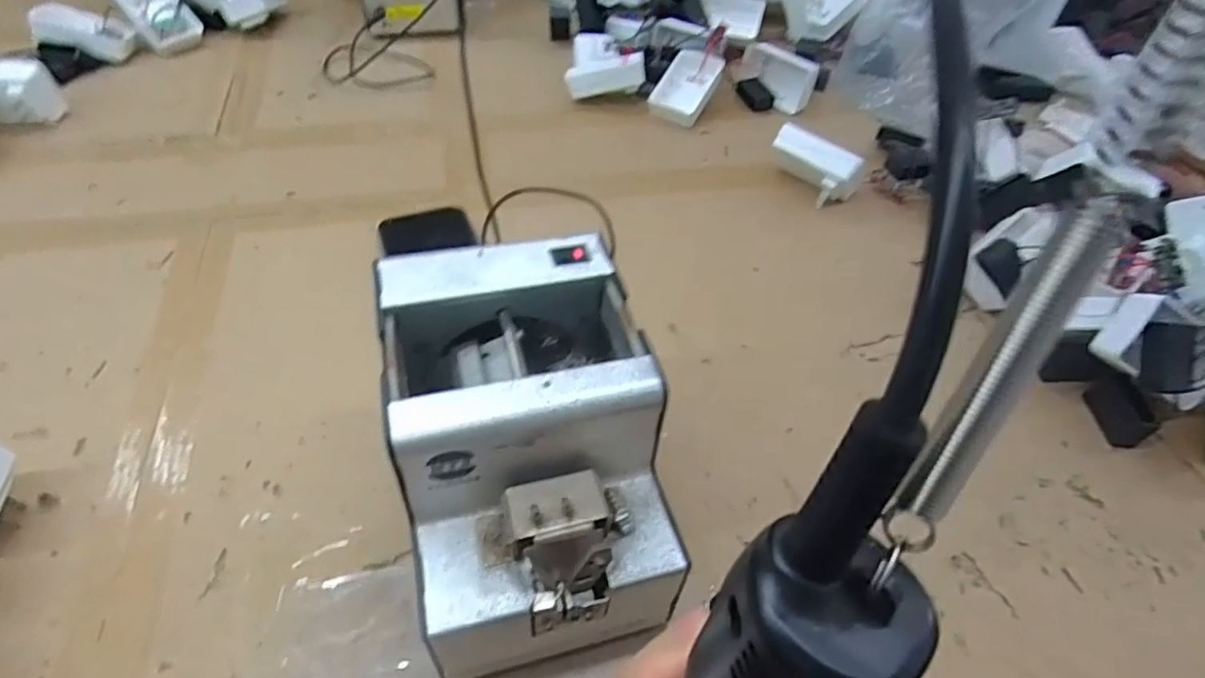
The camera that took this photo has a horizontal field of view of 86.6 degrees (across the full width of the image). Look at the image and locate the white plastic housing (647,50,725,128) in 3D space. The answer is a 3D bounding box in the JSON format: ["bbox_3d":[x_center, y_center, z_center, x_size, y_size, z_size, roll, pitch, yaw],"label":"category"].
[{"bbox_3d":[0.098,-0.292,0.742,0.059,0.021,0.090,26,75,13],"label":"white plastic housing"}]

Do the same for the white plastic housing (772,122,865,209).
[{"bbox_3d":[0.211,-0.174,0.645,0.091,0.056,0.028,38,55,26],"label":"white plastic housing"}]

